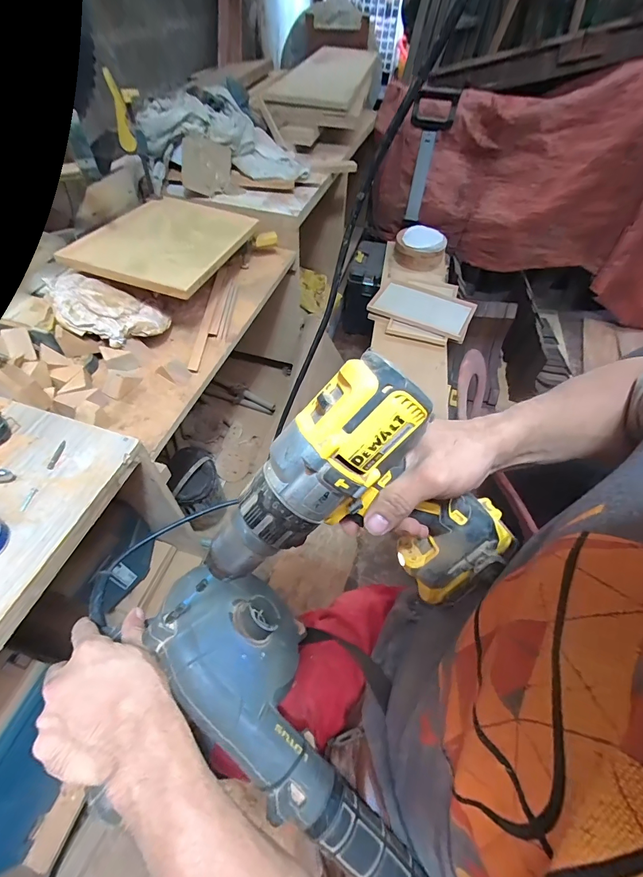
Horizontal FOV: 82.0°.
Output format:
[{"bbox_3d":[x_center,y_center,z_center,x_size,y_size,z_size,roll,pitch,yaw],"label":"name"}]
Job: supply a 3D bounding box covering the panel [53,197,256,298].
[{"bbox_3d":[-0.372,-0.499,0.912,0.316,0.028,0.447,17,50,2],"label":"panel"}]

